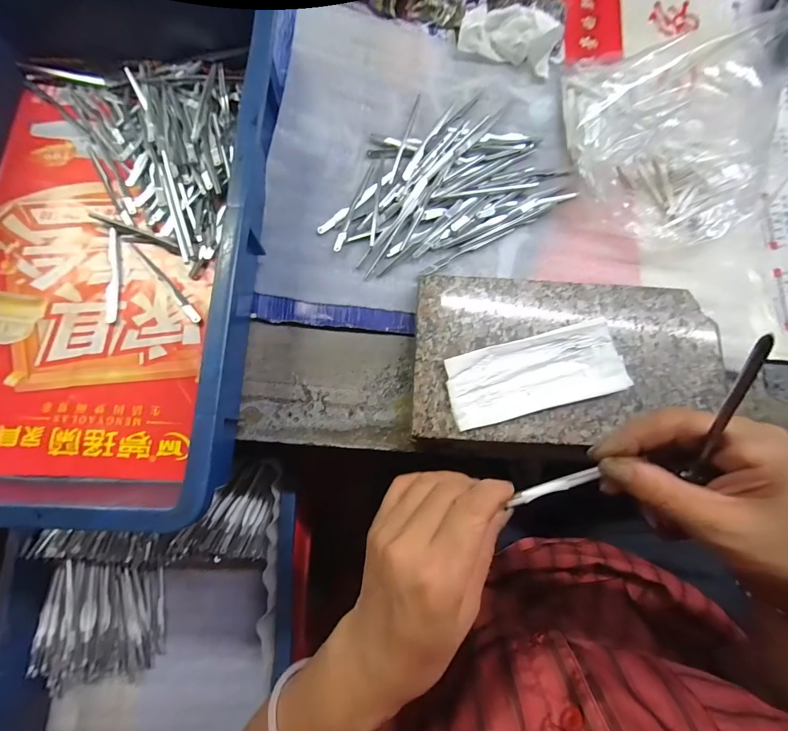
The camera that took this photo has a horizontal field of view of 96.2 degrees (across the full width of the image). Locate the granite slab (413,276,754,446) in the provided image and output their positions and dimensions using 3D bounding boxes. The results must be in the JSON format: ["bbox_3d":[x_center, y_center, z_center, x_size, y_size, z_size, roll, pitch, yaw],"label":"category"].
[{"bbox_3d":[0.138,-0.003,0.292,0.239,0.035,0.131,3,80,0],"label":"granite slab"}]

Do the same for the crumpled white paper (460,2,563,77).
[{"bbox_3d":[0.116,-0.332,0.355,0.095,0.038,0.038,14,80,2],"label":"crumpled white paper"}]

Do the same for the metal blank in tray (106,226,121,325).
[{"bbox_3d":[-0.247,-0.080,0.311,0.010,0.005,0.089,-8,80,-2],"label":"metal blank in tray"}]

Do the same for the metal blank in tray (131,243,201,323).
[{"bbox_3d":[-0.204,-0.074,0.314,0.008,0.004,0.099,-42,83,-7],"label":"metal blank in tray"}]

